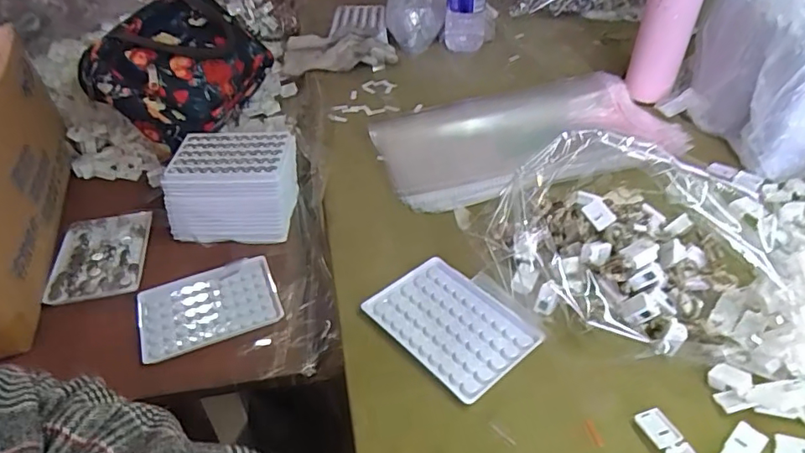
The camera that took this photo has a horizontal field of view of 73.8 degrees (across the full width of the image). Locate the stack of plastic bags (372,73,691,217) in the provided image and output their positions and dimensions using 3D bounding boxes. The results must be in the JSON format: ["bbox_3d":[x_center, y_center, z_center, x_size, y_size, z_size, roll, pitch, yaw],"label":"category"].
[{"bbox_3d":[0.153,-0.117,0.662,0.361,0.031,0.192,-11,42,-11],"label":"stack of plastic bags"}]

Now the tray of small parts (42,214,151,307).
[{"bbox_3d":[-0.333,0.030,0.591,0.093,0.010,0.126,-9,42,-8],"label":"tray of small parts"}]

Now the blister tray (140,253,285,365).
[{"bbox_3d":[-0.191,0.079,0.529,0.130,0.014,0.085,-17,43,-17],"label":"blister tray"}]

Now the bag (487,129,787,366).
[{"bbox_3d":[0.229,-0.021,0.461,0.217,0.140,0.240,23,47,26],"label":"bag"}]

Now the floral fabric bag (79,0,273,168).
[{"bbox_3d":[-0.291,-0.216,0.731,0.186,0.125,0.240,14,44,17],"label":"floral fabric bag"}]

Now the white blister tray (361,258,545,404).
[{"bbox_3d":[0.042,0.082,0.458,0.093,0.006,0.127,-31,49,-29],"label":"white blister tray"}]

